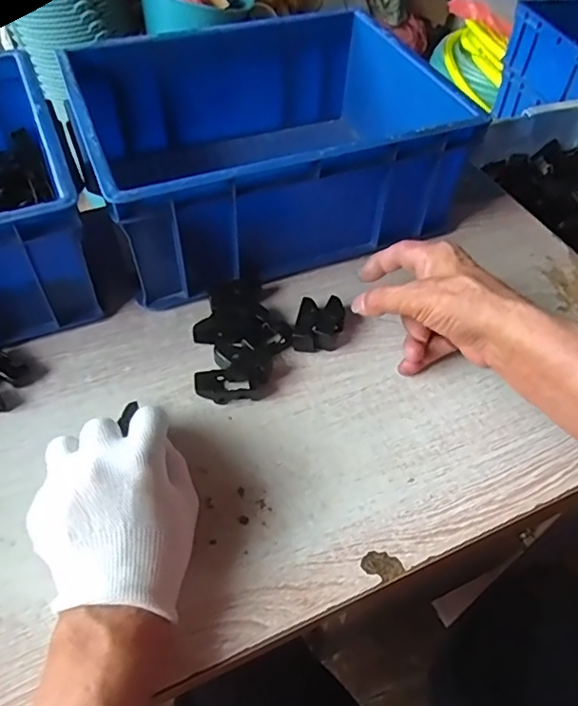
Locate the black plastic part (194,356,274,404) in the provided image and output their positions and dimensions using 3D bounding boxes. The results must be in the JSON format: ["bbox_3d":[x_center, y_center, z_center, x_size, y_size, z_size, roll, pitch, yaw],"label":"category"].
[{"bbox_3d":[-0.043,0.022,0.449,0.062,0.017,0.033,-7,52,-9],"label":"black plastic part"}]

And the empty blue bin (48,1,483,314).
[{"bbox_3d":[-0.014,-0.209,0.565,0.349,0.136,0.259,-14,53,-14],"label":"empty blue bin"}]

